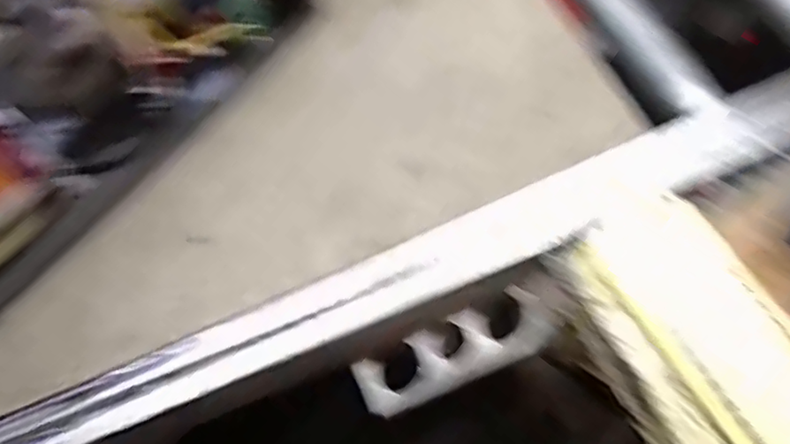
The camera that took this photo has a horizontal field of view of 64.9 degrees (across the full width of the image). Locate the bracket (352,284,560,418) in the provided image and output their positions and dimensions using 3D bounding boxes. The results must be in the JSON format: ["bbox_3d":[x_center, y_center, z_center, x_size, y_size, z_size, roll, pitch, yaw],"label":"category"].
[{"bbox_3d":[0.047,0.100,0.482,0.156,0.019,0.049,-24,64,-6],"label":"bracket"}]

